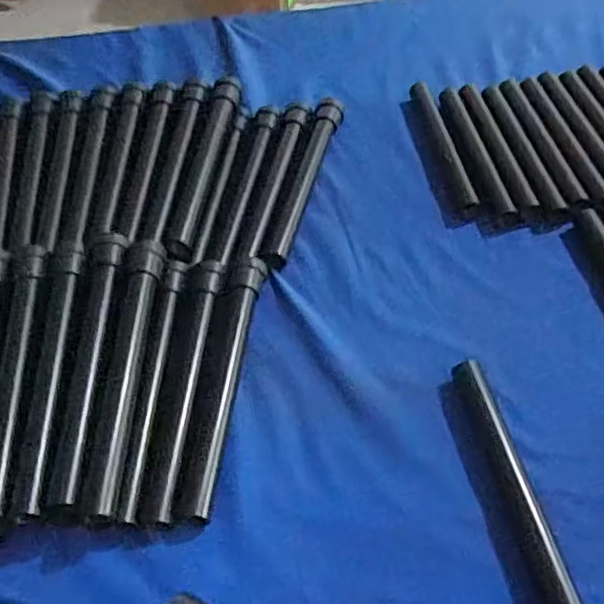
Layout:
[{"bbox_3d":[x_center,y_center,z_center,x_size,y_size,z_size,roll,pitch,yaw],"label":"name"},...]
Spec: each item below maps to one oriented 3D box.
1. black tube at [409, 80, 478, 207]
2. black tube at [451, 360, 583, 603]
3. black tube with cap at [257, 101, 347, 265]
[{"bbox_3d":[0.159,-0.181,0.714,0.019,0.024,0.214,-8,52,-3],"label":"black tube"},{"bbox_3d":[0.159,0.141,0.466,0.022,0.022,0.219,-10,52,-5],"label":"black tube"},{"bbox_3d":[0.005,-0.136,0.687,0.034,0.027,0.254,10,53,11],"label":"black tube with cap"}]

